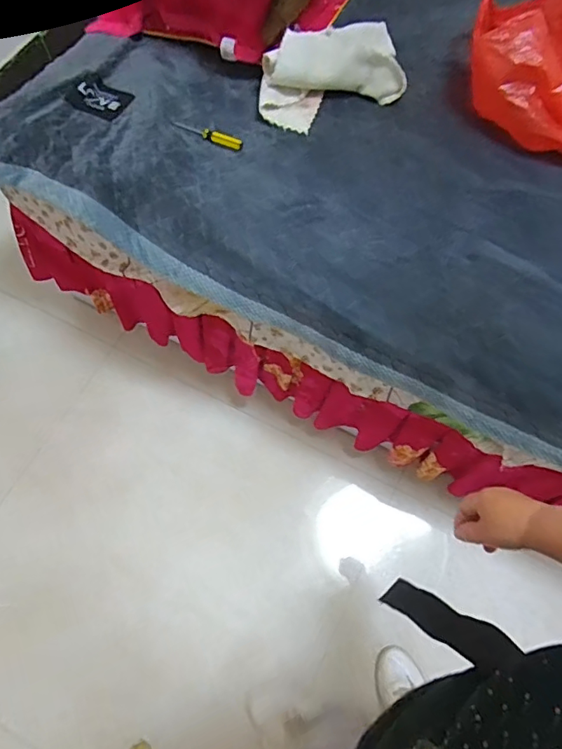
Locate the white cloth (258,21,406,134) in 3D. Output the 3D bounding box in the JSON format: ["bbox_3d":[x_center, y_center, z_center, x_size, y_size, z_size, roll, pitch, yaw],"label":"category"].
[{"bbox_3d":[0.090,-0.556,0.943,0.276,0.094,0.135,-21,69,-9],"label":"white cloth"}]

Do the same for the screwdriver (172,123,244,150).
[{"bbox_3d":[-0.134,-0.435,0.927,0.136,0.015,0.025,25,70,9],"label":"screwdriver"}]

